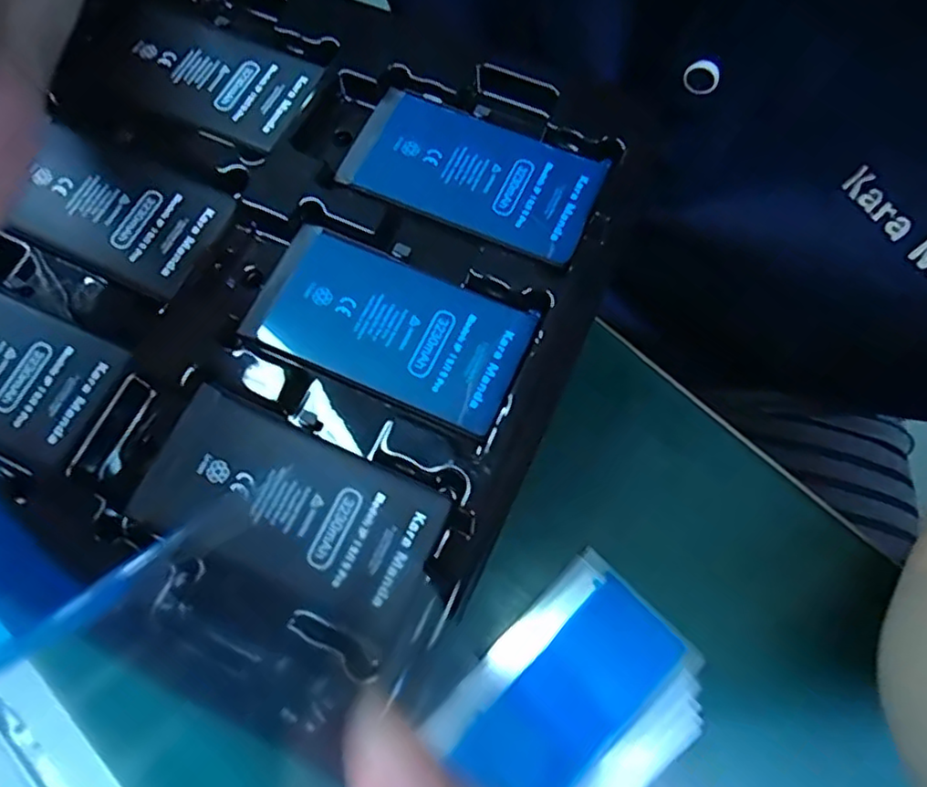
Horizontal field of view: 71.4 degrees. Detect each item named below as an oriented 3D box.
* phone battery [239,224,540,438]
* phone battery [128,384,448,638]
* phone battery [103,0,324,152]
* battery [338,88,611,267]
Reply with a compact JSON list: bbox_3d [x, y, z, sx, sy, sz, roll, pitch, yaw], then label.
[{"bbox_3d":[-0.024,-0.022,0.203,0.084,0.004,0.043,22,74,9],"label":"phone battery"},{"bbox_3d":[-0.051,0.032,0.185,0.084,0.004,0.042,24,74,9],"label":"phone battery"},{"bbox_3d":[-0.093,-0.119,0.236,0.076,0.007,0.042,26,75,10],"label":"phone battery"},{"bbox_3d":[0.003,-0.076,0.221,0.084,0.004,0.043,22,74,9],"label":"battery"}]

